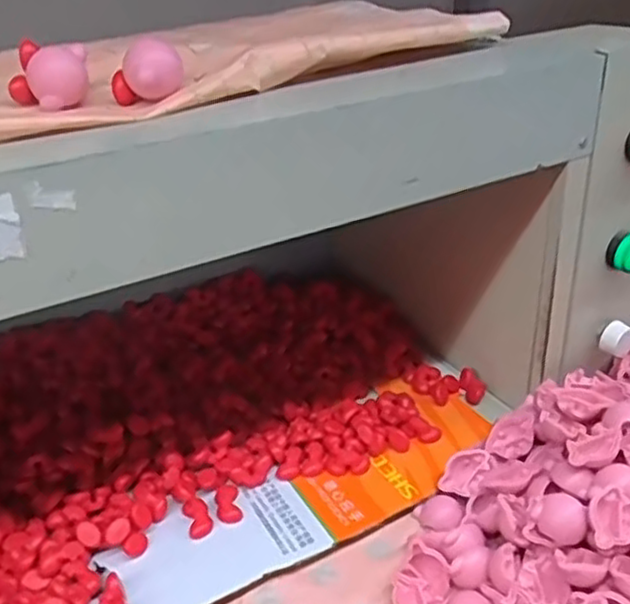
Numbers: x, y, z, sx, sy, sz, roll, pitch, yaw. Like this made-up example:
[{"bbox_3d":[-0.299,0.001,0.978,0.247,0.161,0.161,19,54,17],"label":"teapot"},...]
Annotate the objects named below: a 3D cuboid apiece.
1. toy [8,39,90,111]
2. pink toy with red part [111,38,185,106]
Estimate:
[{"bbox_3d":[-0.131,-0.112,0.345,0.030,0.027,0.026,7,31,13],"label":"toy"},{"bbox_3d":[-0.082,-0.114,0.345,0.027,0.028,0.026,20,36,32],"label":"pink toy with red part"}]

